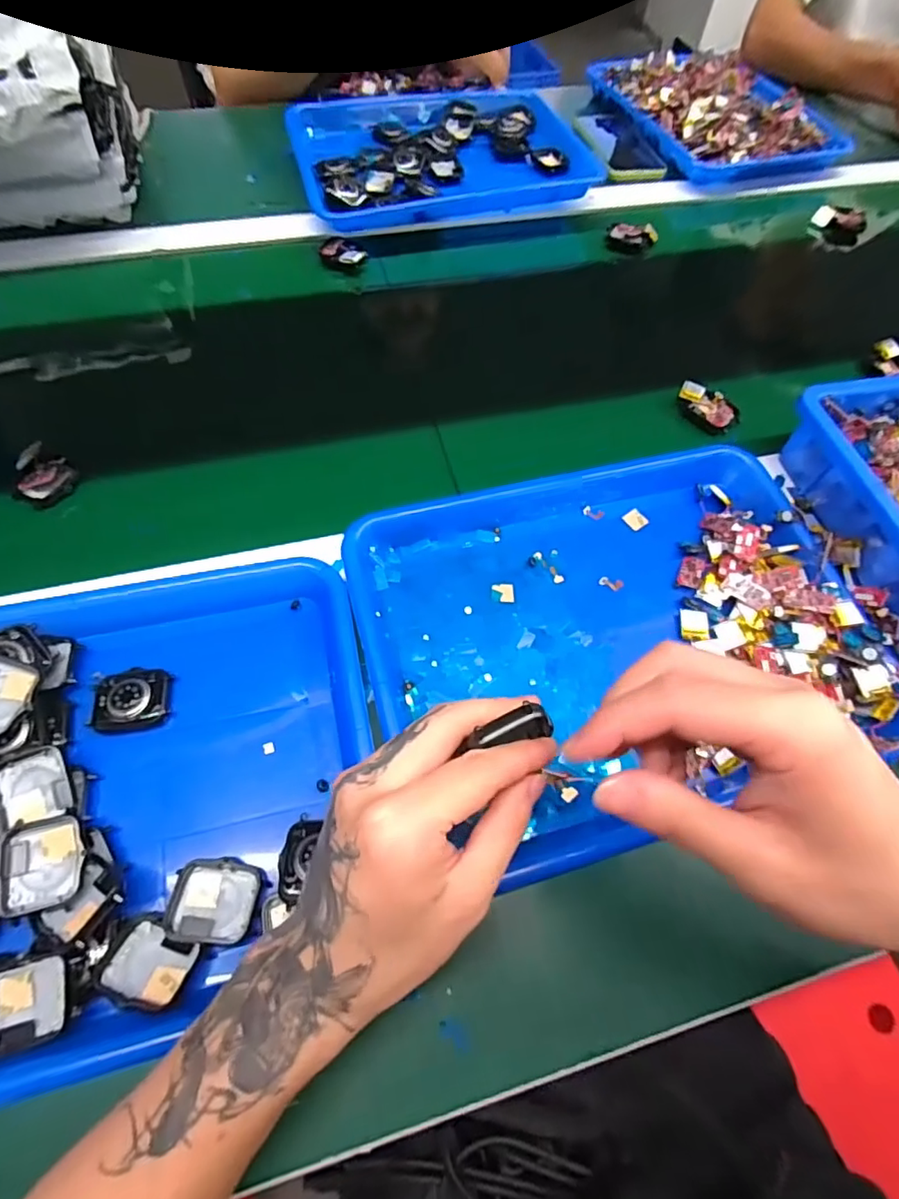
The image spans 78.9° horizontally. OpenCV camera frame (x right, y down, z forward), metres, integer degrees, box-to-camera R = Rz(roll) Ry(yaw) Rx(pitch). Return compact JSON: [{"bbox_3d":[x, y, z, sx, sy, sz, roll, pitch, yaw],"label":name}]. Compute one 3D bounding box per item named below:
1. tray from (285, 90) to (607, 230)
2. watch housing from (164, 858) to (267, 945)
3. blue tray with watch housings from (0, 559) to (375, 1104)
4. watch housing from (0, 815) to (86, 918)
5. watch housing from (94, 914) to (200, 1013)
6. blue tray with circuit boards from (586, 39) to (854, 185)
[{"bbox_3d":[-0.010,-0.540,0.666,0.345,0.037,0.259,-13,64,-9],"label":"tray"},{"bbox_3d":[-0.122,0.160,0.290,0.044,0.016,0.037,8,63,1],"label":"watch housing"},{"bbox_3d":[-0.208,0.107,0.300,0.330,0.044,0.251,-12,64,-9],"label":"blue tray with watch housings"},{"bbox_3d":[-0.209,0.135,0.281,0.035,0.014,0.043,-14,65,-10],"label":"watch housing"},{"bbox_3d":[-0.150,0.182,0.274,0.042,0.011,0.037,16,30,0],"label":"watch housing"},{"bbox_3d":[0.350,-0.647,0.721,0.224,0.040,0.299,-18,65,-12],"label":"blue tray with circuit boards"}]

